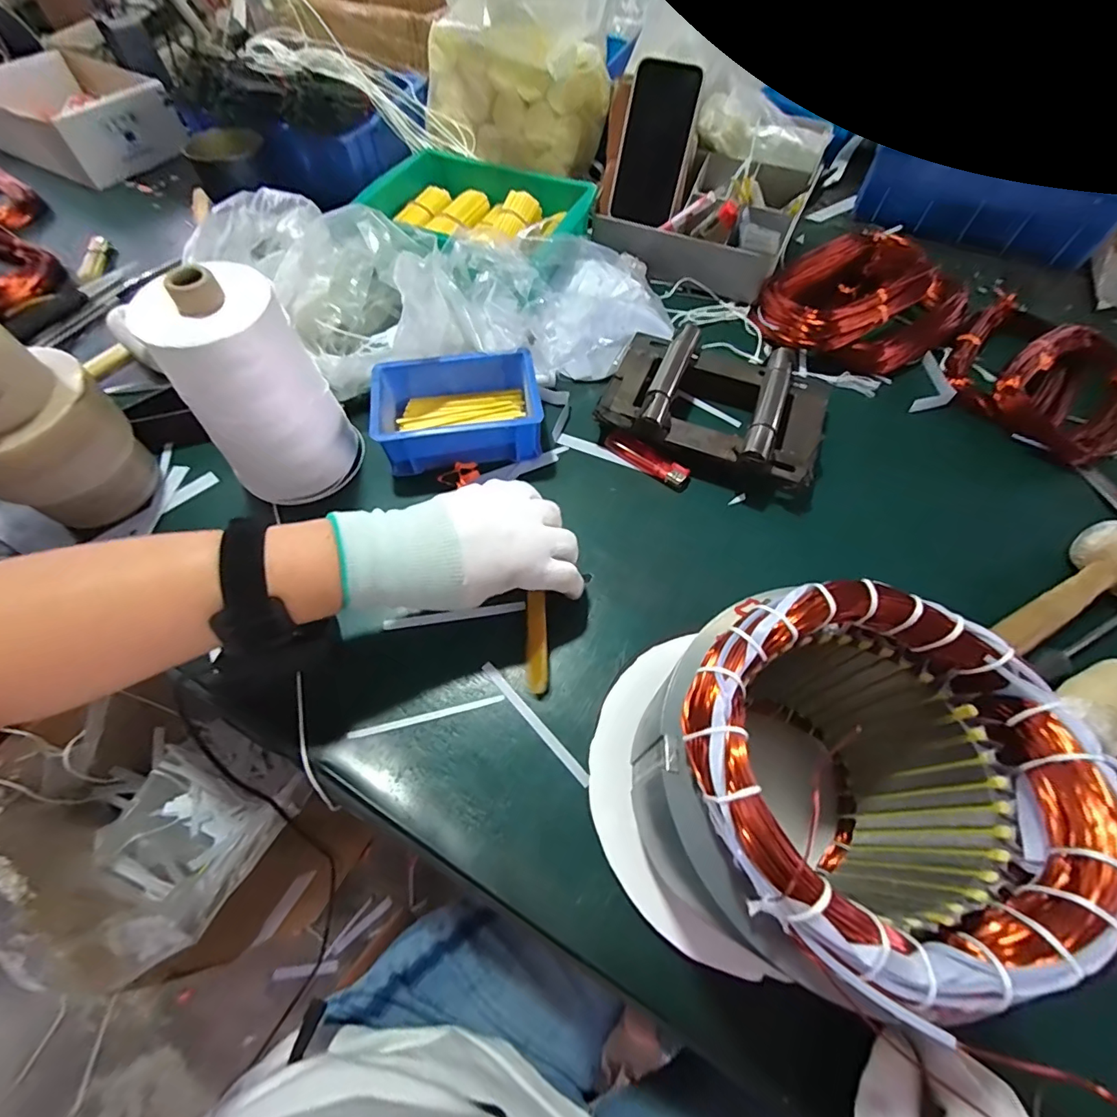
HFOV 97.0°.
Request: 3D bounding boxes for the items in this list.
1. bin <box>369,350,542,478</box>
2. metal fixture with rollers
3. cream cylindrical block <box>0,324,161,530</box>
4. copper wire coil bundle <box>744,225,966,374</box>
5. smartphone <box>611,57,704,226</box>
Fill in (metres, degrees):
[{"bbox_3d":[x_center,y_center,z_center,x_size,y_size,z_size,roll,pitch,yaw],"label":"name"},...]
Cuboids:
[{"bbox_3d":[-0.089,-0.135,0.453,0.146,0.050,0.090,-7,61,-4],"label":"bin"},{"bbox_3d":[0.146,-0.144,0.460,0.202,0.044,0.151,20,63,11],"label":"metal fixture with rollers"},{"bbox_3d":[-0.393,-0.093,0.372,0.087,0.148,0.102,27,64,14],"label":"cream cylindrical block"},{"bbox_3d":[0.321,-0.274,0.526,0.157,0.059,0.166,-36,67,-18],"label":"copper wire coil bundle"},{"bbox_3d":[0.105,-0.443,0.533,0.069,0.133,0.016,16,29,9],"label":"smartphone"}]

